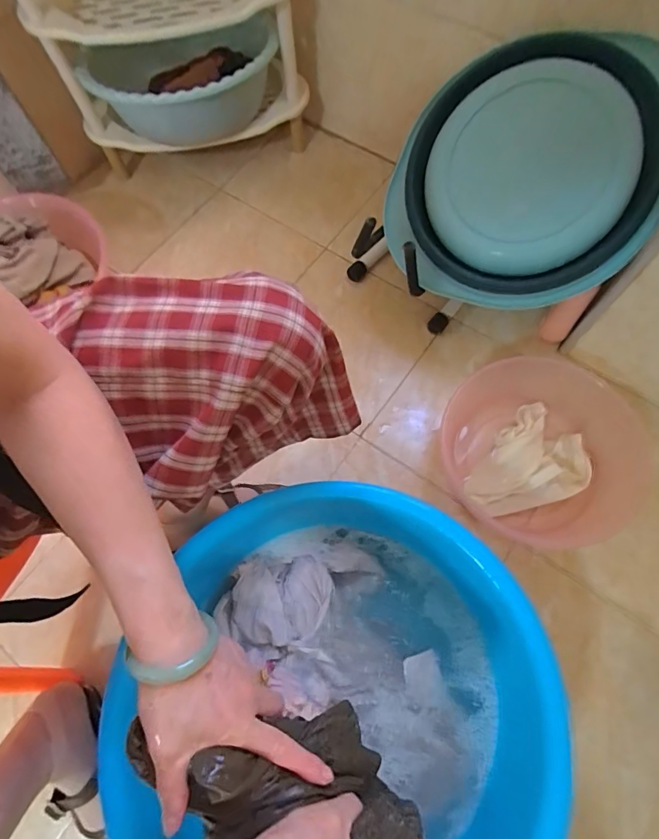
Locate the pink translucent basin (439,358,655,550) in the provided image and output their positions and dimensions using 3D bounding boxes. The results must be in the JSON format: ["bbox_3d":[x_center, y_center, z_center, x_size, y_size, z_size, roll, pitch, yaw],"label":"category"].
[{"bbox_3d":[0.325,0.048,0.704,0.265,0.095,0.277,-1,69,2],"label":"pink translucent basin"}]

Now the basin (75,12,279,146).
[{"bbox_3d":[-0.254,-0.676,0.867,0.304,0.154,0.304,-1,69,2],"label":"basin"}]

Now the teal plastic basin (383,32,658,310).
[{"bbox_3d":[0.278,-0.344,0.628,0.369,0.076,0.356,20,103,15],"label":"teal plastic basin"}]

